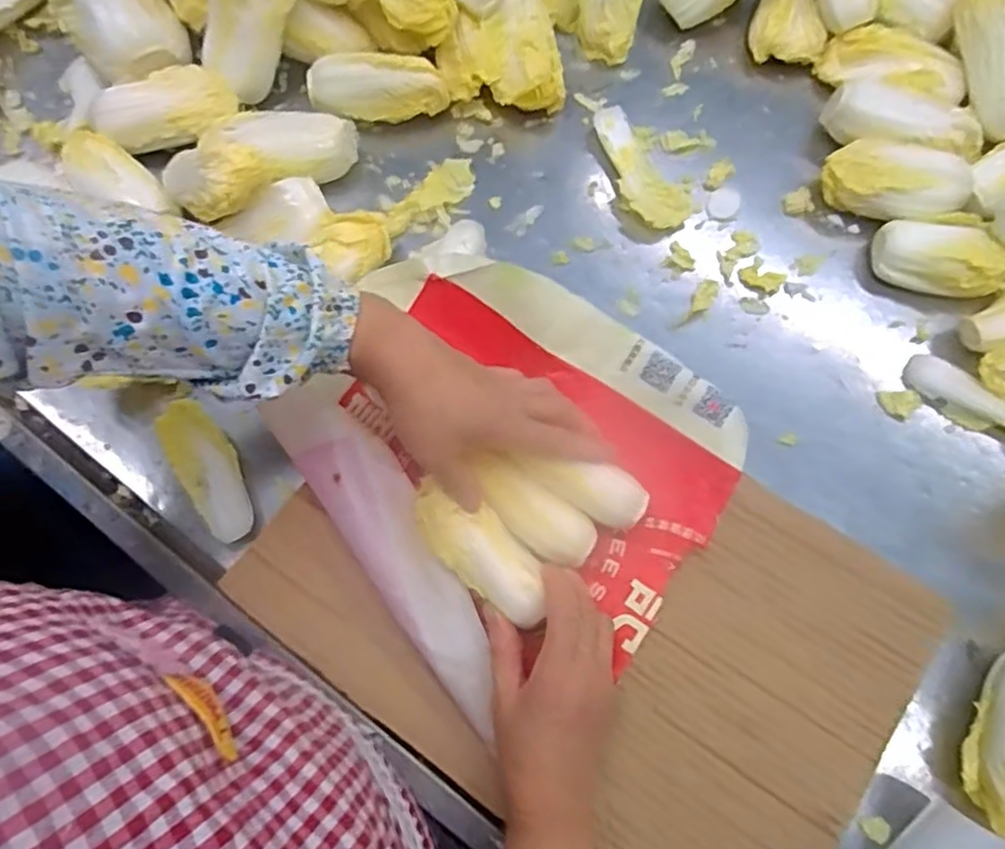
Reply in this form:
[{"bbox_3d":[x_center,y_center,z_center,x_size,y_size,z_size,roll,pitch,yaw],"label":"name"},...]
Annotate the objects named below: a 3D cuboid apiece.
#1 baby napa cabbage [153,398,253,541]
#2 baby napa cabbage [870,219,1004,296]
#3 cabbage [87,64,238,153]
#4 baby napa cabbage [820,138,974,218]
[{"bbox_3d":[-0.205,0.035,0.475,0.044,0.031,0.100,-32,79,-7],"label":"baby napa cabbage"},{"bbox_3d":[0.330,-0.124,0.497,0.104,0.047,0.052,18,78,5],"label":"baby napa cabbage"},{"bbox_3d":[-0.263,-0.243,0.530,0.109,0.044,0.063,-23,78,-5],"label":"cabbage"},{"bbox_3d":[0.296,-0.183,0.513,0.102,0.044,0.060,17,78,4],"label":"baby napa cabbage"}]

